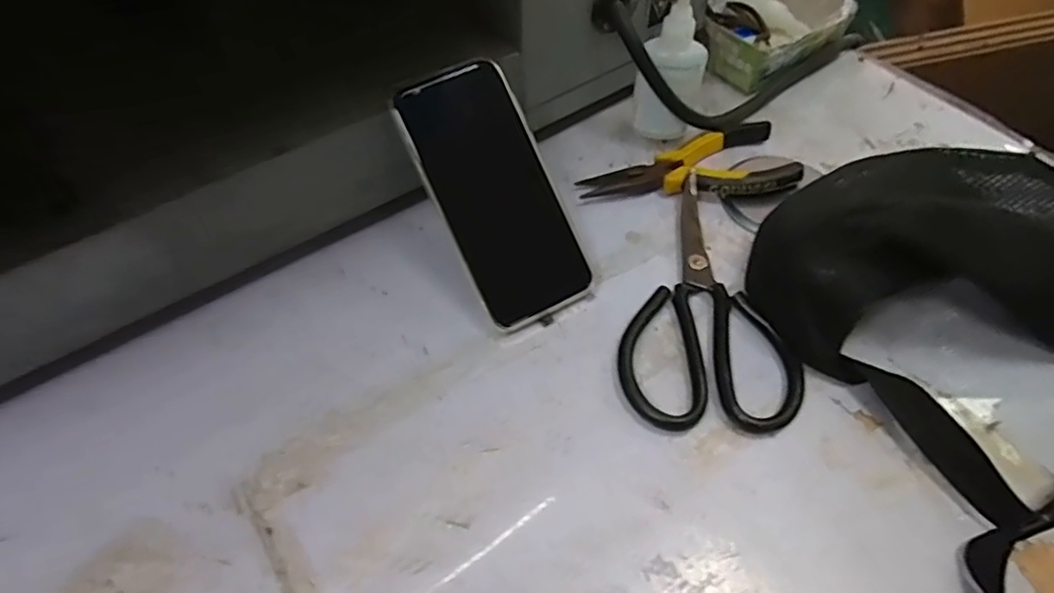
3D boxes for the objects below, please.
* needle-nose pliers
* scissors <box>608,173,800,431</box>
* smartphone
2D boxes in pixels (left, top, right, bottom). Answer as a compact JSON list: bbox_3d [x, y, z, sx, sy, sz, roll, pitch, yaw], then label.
[{"bbox_3d":[0.121,-0.088,0.442,0.150,0.021,0.068,-15,54,-8],"label":"needle-nose pliers"},{"bbox_3d":[0.114,-0.002,0.384,0.104,0.017,0.181,6,54,7],"label":"scissors"},{"bbox_3d":[-0.018,-0.063,0.380,0.075,0.012,0.161,-27,96,-16],"label":"smartphone"}]

